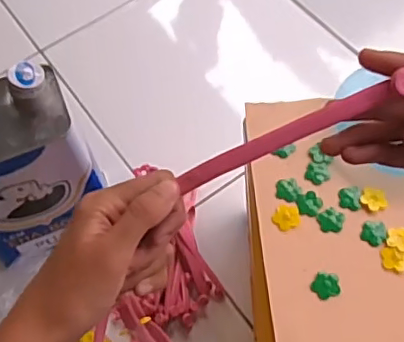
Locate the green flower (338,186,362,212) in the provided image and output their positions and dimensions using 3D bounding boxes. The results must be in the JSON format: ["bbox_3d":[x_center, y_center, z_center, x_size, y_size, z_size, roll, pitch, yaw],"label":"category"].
[{"bbox_3d":[0.135,0.025,0.520,0.020,0.004,0.022,6,62,9],"label":"green flower"}]

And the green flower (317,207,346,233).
[{"bbox_3d":[0.116,0.044,0.512,0.023,0.004,0.023,-2,61,4],"label":"green flower"}]

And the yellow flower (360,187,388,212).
[{"bbox_3d":[0.155,0.024,0.516,0.021,0.004,0.024,-35,63,-14],"label":"yellow flower"}]

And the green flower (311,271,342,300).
[{"bbox_3d":[0.105,0.097,0.484,0.024,0.004,0.023,-2,61,4],"label":"green flower"}]

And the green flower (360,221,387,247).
[{"bbox_3d":[0.151,0.055,0.502,0.021,0.005,0.022,-2,61,4],"label":"green flower"}]

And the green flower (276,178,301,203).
[{"bbox_3d":[0.080,0.018,0.528,0.022,0.004,0.024,-2,61,4],"label":"green flower"}]

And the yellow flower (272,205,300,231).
[{"bbox_3d":[0.076,0.042,0.516,0.023,0.004,0.023,-2,61,4],"label":"yellow flower"}]

